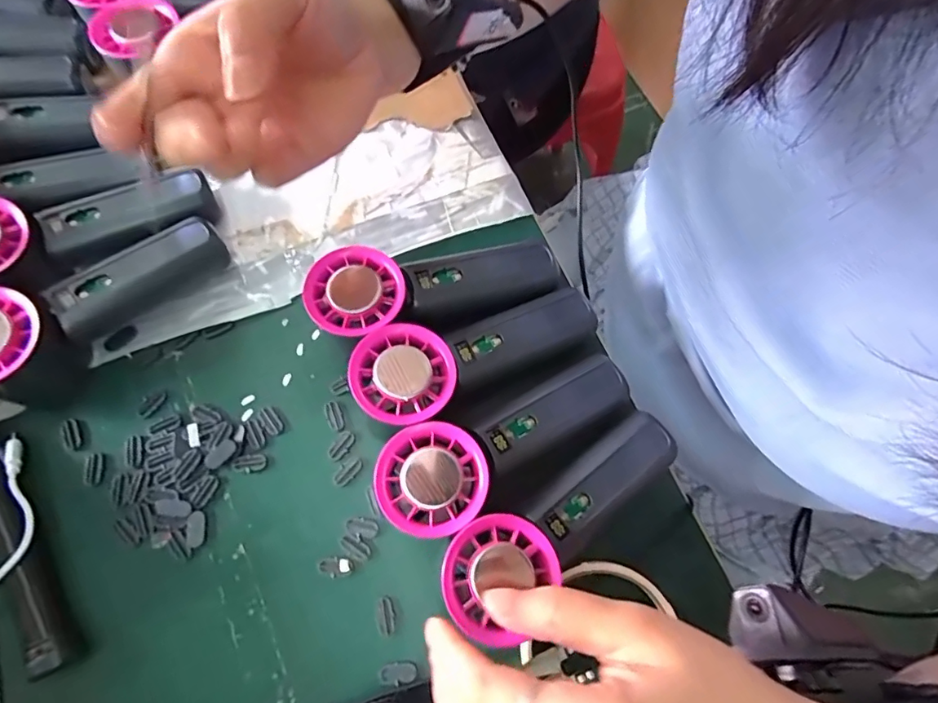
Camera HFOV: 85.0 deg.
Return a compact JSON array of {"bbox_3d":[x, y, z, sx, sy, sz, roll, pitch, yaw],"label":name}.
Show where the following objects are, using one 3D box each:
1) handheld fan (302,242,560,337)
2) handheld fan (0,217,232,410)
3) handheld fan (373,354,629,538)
[{"bbox_3d":[-0.019,-0.037,0.324,0.152,0.050,0.051,-11,70,-7],"label":"handheld fan"},{"bbox_3d":[-0.225,-0.031,0.311,0.063,0.055,0.155,41,73,13],"label":"handheld fan"},{"bbox_3d":[0.021,0.047,0.297,0.154,0.050,0.053,-33,73,-14],"label":"handheld fan"}]

